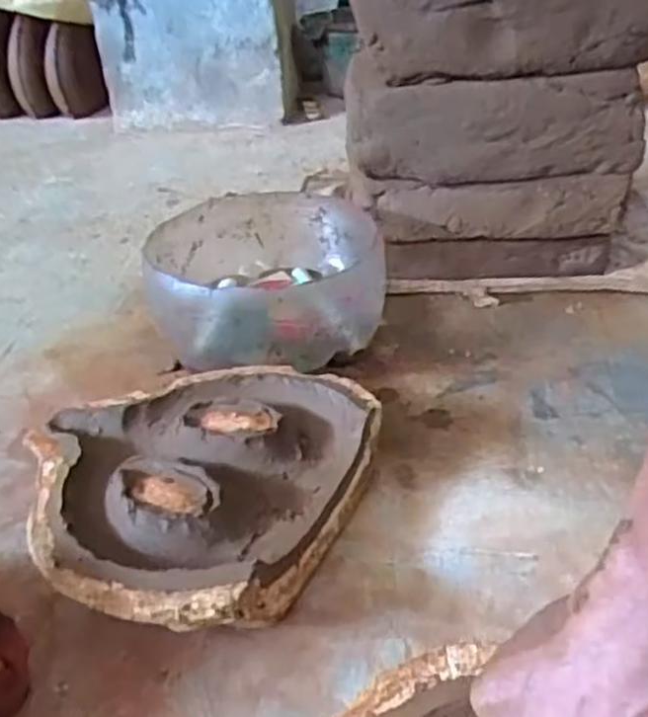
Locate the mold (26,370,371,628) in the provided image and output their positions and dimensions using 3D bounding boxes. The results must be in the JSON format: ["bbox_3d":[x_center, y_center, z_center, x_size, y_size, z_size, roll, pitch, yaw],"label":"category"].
[{"bbox_3d":[-0.114,0.097,0.609,0.259,0.065,0.276,12,36,22],"label":"mold"}]

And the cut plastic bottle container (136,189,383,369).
[{"bbox_3d":[-0.062,-0.084,0.797,0.223,0.100,0.260,-6,33,-4],"label":"cut plastic bottle container"}]

